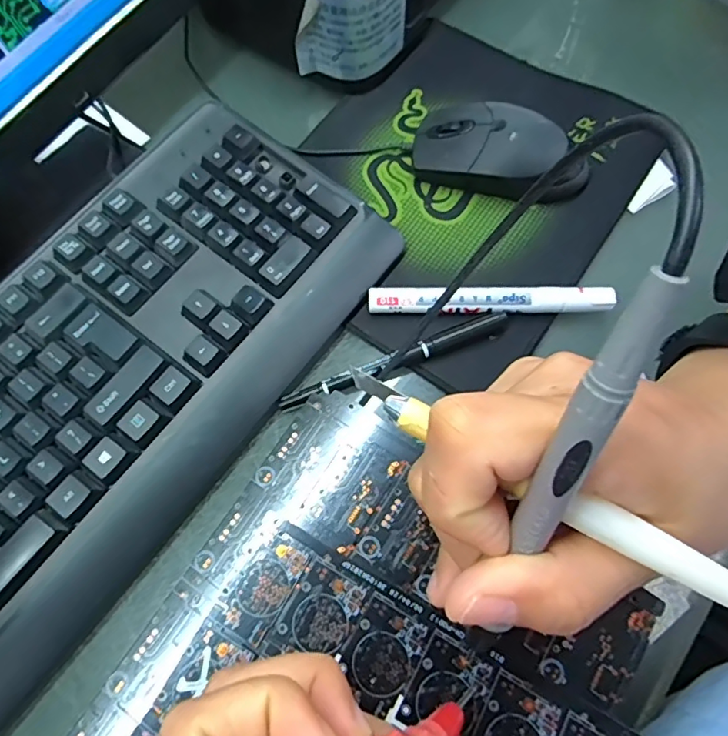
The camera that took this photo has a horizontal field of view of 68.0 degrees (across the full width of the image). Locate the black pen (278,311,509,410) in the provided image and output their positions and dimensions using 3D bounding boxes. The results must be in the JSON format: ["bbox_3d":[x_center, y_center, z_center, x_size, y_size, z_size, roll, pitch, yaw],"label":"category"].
[{"bbox_3d":[0.020,-0.004,0.314,0.142,0.013,0.013,-21,70,-7],"label":"black pen"}]

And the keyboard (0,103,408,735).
[{"bbox_3d":[-0.164,0.034,0.288,0.154,0.040,0.419,36,74,14],"label":"keyboard"}]

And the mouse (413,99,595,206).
[{"bbox_3d":[0.087,-0.138,0.350,0.111,0.038,0.056,24,71,10],"label":"mouse"}]

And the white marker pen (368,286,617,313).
[{"bbox_3d":[0.075,-0.039,0.323,0.142,0.017,0.013,0,69,1],"label":"white marker pen"}]

